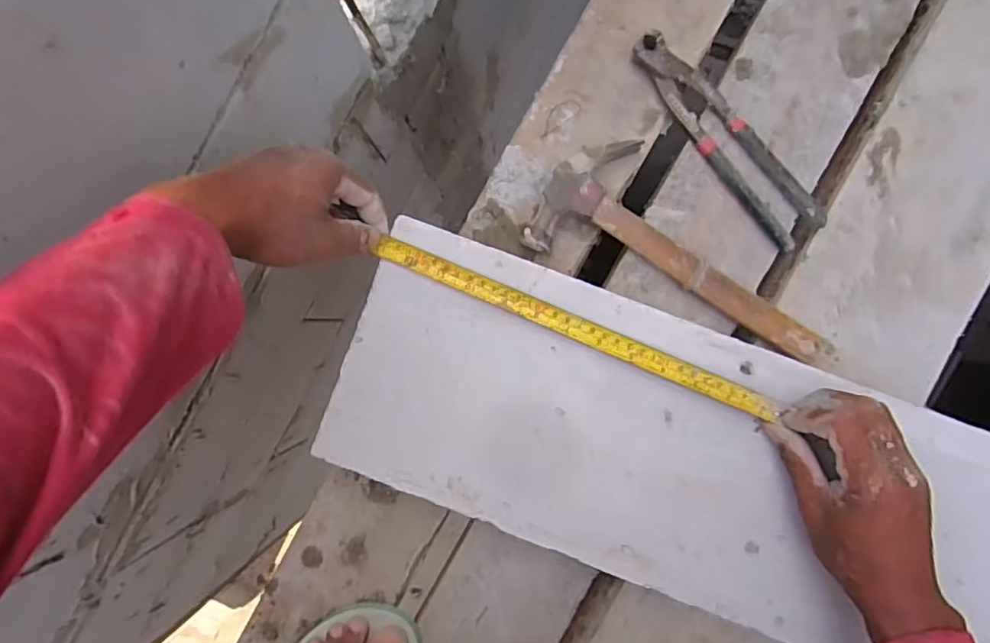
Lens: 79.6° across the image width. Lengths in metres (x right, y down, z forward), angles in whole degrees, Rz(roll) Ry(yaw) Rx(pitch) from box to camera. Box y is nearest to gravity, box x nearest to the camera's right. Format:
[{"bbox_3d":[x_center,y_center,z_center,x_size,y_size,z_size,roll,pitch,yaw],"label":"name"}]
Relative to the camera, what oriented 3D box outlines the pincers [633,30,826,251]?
[{"bbox_3d":[0.197,-0.160,0.514,0.043,0.019,0.217,-36,86,2],"label":"pincers"}]

